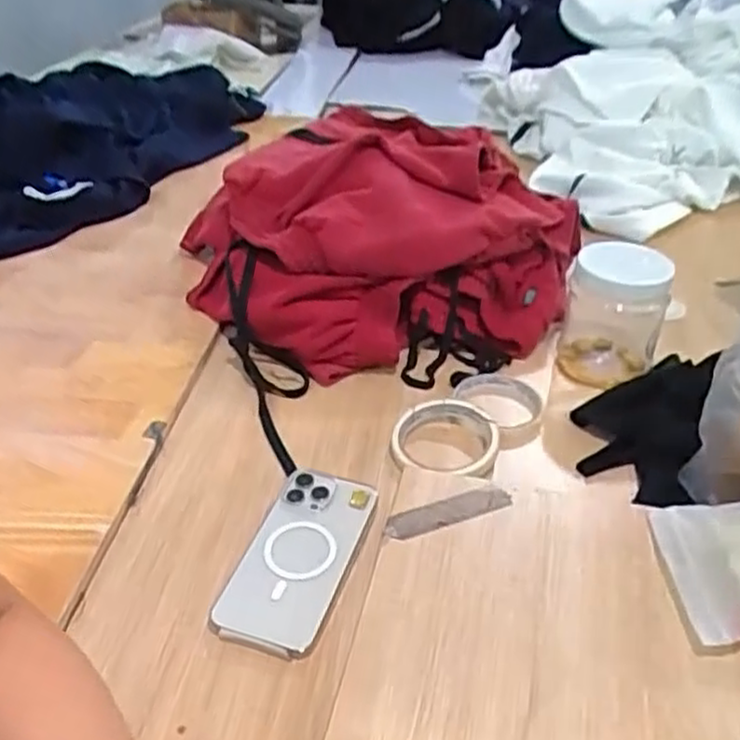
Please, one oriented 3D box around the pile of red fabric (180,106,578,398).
[{"bbox_3d":[-0.006,-0.155,0.842,0.362,0.167,0.394,-26,43,-32],"label":"pile of red fabric"}]

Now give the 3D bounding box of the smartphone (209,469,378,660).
[{"bbox_3d":[-0.053,0.138,0.563,0.077,0.018,0.158,12,37,15],"label":"smartphone"}]

